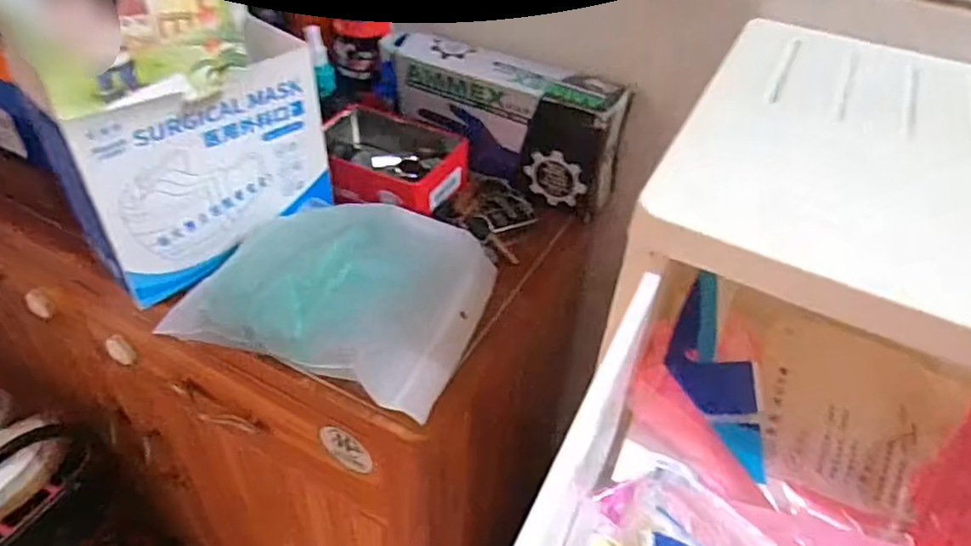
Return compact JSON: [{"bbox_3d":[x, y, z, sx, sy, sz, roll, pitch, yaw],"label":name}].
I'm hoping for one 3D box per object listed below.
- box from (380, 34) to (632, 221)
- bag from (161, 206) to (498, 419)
[{"bbox_3d":[0.013,-0.156,0.670,0.250,0.124,0.062,18,44,14],"label":"box"},{"bbox_3d":[-0.095,-0.001,0.512,0.209,0.073,0.195,22,45,18],"label":"bag"}]

